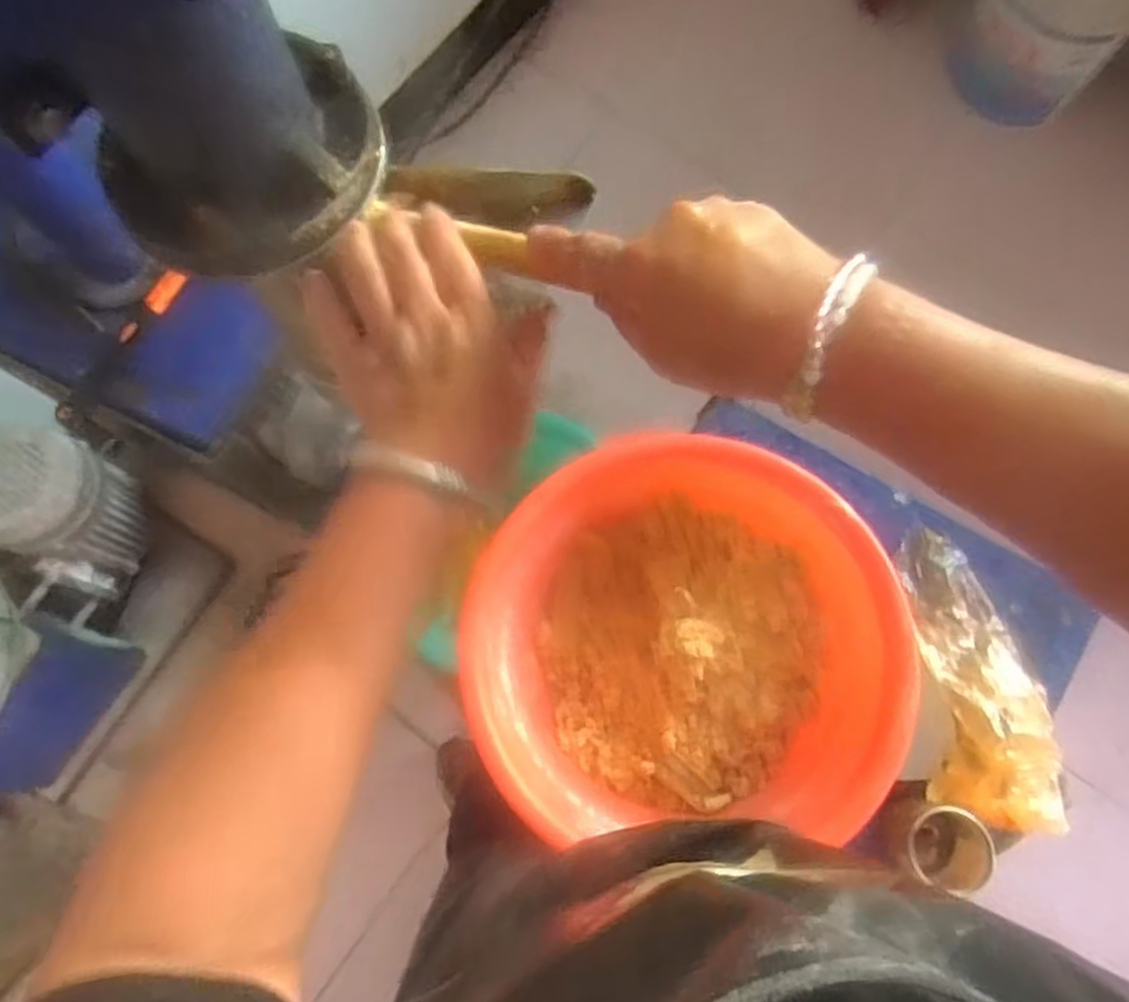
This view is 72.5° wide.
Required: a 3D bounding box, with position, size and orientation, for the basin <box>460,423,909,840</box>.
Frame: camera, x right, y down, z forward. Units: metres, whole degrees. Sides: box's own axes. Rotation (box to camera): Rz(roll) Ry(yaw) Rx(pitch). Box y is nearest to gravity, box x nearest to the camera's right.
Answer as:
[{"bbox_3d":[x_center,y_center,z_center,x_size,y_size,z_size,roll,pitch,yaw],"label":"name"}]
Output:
[{"bbox_3d":[0.117,0.141,0.820,0.419,0.164,0.387,-2,75,1],"label":"basin"}]

